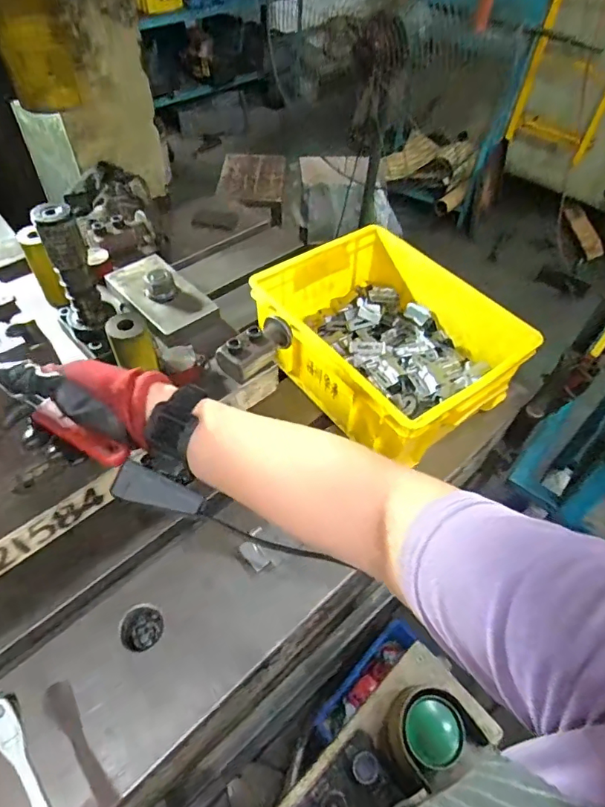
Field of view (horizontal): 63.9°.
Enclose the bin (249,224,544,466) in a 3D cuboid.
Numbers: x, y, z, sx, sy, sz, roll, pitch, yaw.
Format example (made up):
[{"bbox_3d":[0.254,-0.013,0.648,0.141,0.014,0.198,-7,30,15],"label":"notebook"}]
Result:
[{"bbox_3d":[0.122,-0.099,0.715,0.262,0.119,0.333,-30,59,-23],"label":"bin"}]

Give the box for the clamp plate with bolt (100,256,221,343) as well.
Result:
[{"bbox_3d":[-0.186,-0.147,0.633,0.083,0.040,0.155,-34,60,-25],"label":"clamp plate with bolt"}]

